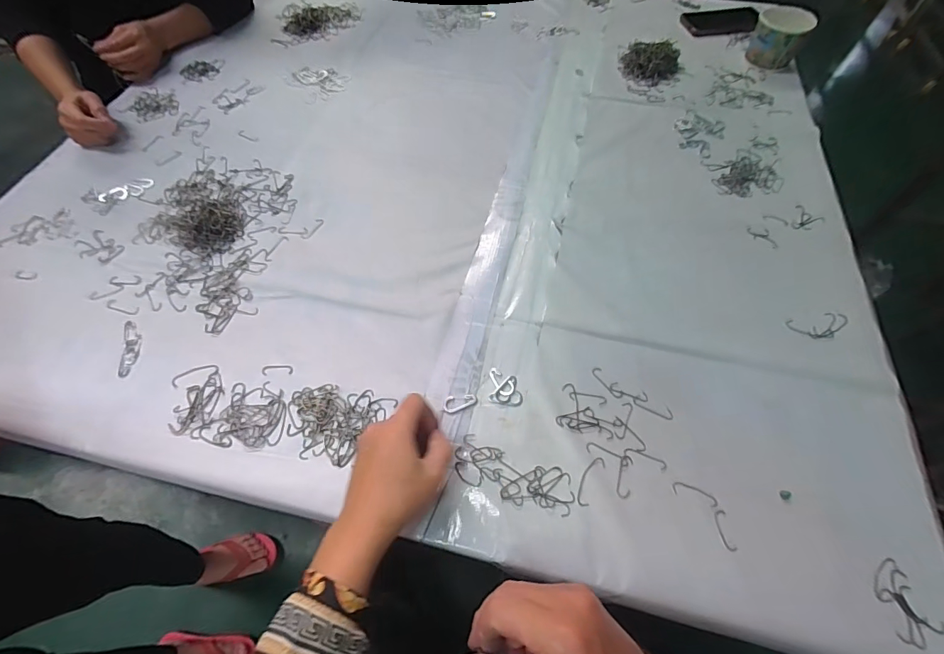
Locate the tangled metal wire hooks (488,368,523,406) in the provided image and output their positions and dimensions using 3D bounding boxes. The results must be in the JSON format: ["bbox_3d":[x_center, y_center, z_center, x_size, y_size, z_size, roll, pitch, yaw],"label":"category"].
[{"bbox_3d":[0.038,0.066,0.466,0.036,0.004,0.043,3,59,3],"label":"tangled metal wire hooks"}]

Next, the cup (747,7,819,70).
[{"bbox_3d":[0.539,-0.506,0.745,0.081,0.085,0.075,-1,59,1],"label":"cup"}]

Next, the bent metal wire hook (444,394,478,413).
[{"bbox_3d":[-0.012,0.082,0.456,0.036,0.004,0.019,-6,59,-3],"label":"bent metal wire hook"}]

